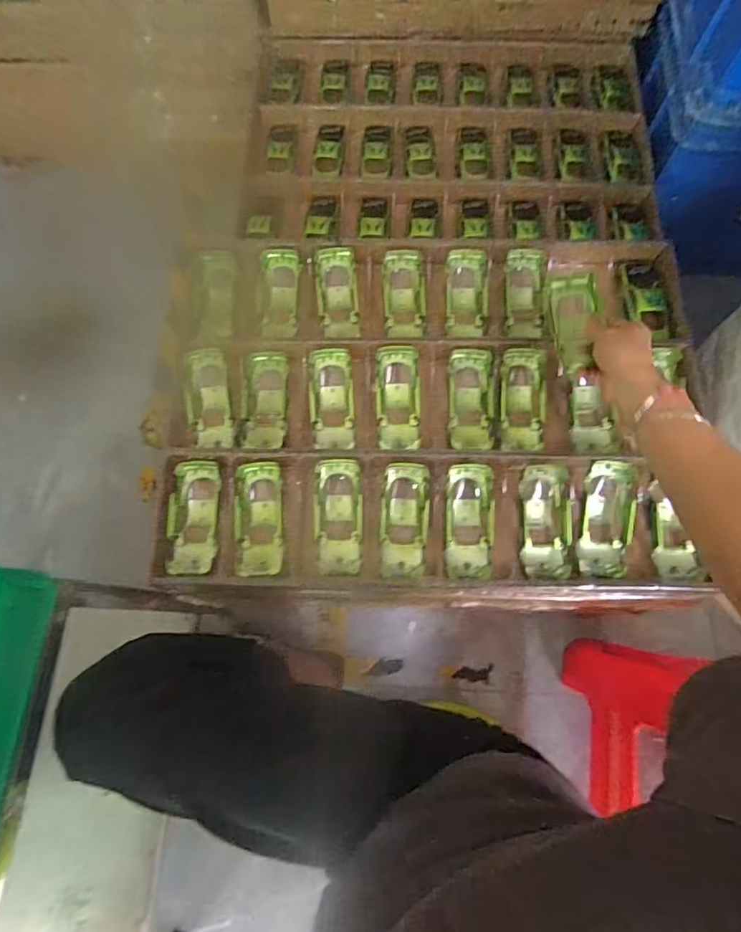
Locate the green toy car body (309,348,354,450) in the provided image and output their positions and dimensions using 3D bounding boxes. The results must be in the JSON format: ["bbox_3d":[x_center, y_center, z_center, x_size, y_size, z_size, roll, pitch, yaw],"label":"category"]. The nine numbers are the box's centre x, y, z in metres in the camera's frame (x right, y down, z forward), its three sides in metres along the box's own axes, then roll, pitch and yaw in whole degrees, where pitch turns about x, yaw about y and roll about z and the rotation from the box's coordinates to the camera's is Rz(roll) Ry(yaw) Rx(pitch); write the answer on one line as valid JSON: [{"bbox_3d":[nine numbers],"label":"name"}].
[{"bbox_3d":[-0.048,-0.088,0.648,0.054,0.030,0.118,-4,87,0],"label":"green toy car body"}]

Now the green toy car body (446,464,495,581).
[{"bbox_3d":[0.116,0.065,0.592,0.054,0.025,0.133,2,87,2],"label":"green toy car body"}]

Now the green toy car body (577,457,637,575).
[{"bbox_3d":[0.278,0.061,0.589,0.057,0.027,0.131,8,74,4],"label":"green toy car body"}]

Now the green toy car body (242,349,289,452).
[{"bbox_3d":[-0.135,-0.081,0.646,0.053,0.030,0.127,0,74,1],"label":"green toy car body"}]

